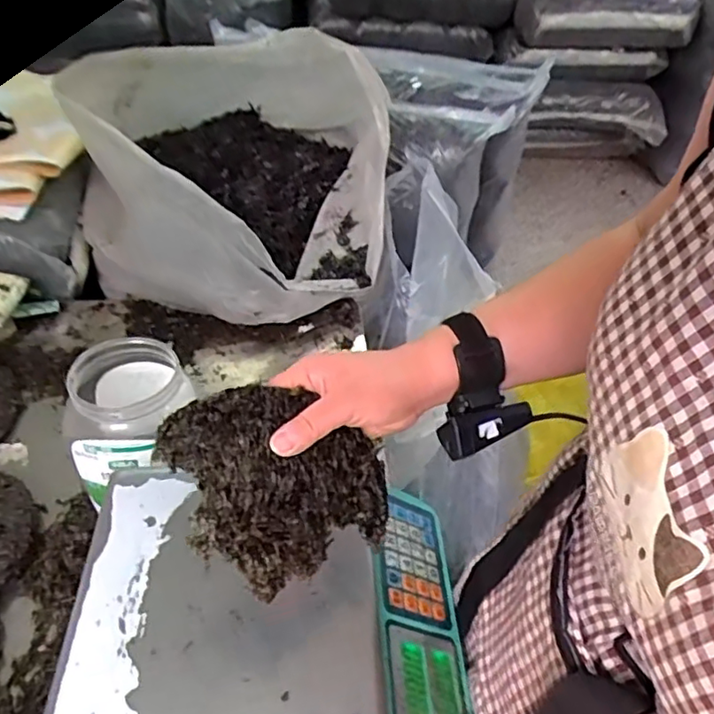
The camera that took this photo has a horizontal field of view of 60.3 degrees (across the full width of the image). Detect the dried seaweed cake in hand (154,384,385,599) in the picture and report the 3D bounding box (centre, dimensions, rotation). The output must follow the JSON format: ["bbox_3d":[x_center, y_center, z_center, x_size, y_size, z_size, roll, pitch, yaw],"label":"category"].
[{"bbox_3d":[-0.050,0.084,0.428,0.150,0.010,0.132,-14,89,-35],"label":"dried seaweed cake in hand"}]

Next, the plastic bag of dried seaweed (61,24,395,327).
[{"bbox_3d":[-0.229,-0.374,1.161,0.549,0.304,0.677,-5,44,-5],"label":"plastic bag of dried seaweed"}]

